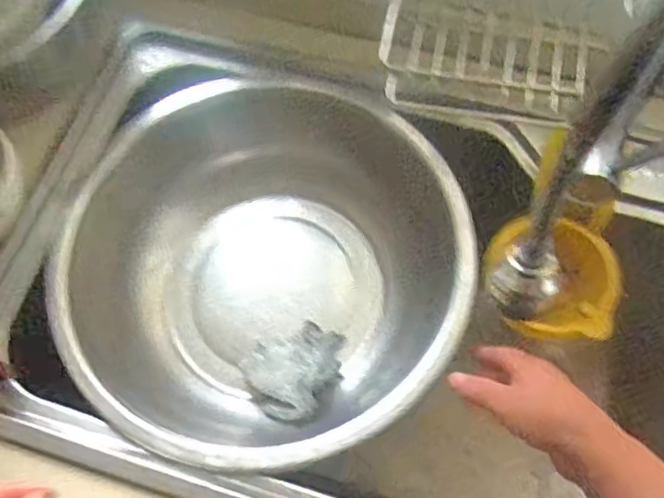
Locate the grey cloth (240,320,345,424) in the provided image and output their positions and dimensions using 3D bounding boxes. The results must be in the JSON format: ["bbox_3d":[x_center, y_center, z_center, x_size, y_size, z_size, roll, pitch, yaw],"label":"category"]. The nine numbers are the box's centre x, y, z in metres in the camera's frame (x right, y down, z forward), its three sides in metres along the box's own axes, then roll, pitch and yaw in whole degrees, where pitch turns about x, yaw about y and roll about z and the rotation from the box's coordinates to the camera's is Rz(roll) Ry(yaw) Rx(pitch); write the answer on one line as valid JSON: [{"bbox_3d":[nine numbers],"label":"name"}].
[{"bbox_3d":[-0.036,0.115,0.641,0.084,0.046,0.108,31,71,15],"label":"grey cloth"}]

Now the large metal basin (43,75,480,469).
[{"bbox_3d":[-0.071,0.013,0.655,0.395,0.123,0.368,-1,66,2],"label":"large metal basin"}]

